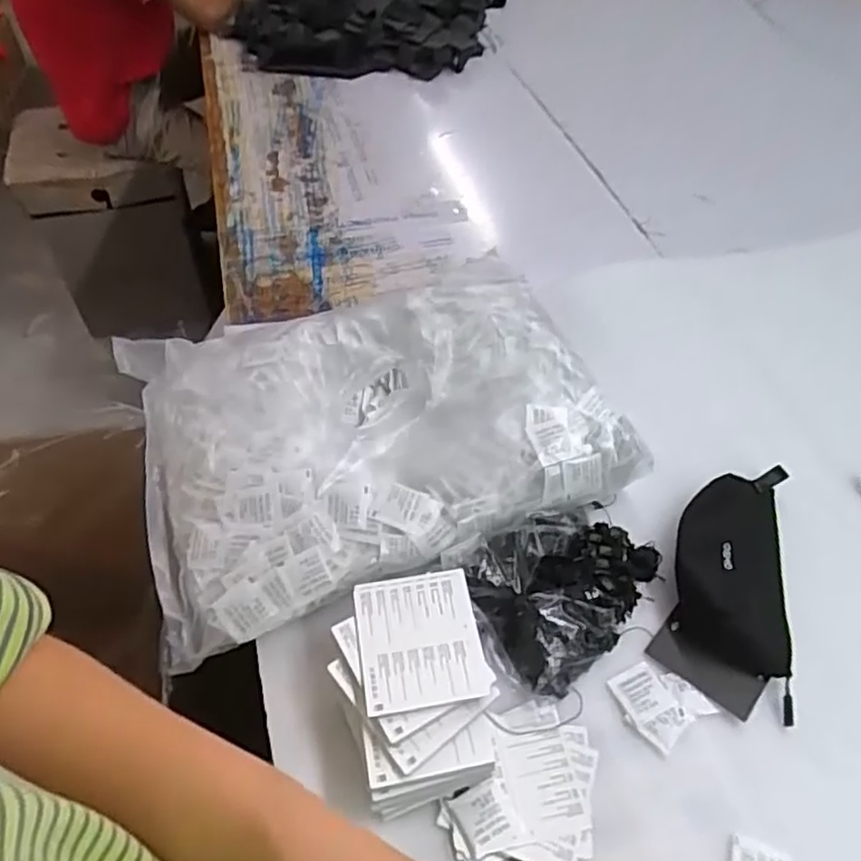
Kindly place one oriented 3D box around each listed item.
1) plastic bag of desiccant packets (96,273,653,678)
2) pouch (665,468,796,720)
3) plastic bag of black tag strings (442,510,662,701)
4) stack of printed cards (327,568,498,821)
[{"bbox_3d":[-0.060,-0.009,0.691,0.457,0.096,0.349,-17,52,-13],"label":"plastic bag of desiccant packets"},{"bbox_3d":[0.274,0.123,0.613,0.103,0.040,0.244,11,51,9],"label":"pouch"},{"bbox_3d":[0.120,0.133,0.584,0.171,0.055,0.140,-19,53,-15],"label":"plastic bag of black tag strings"},{"bbox_3d":[-0.012,0.197,0.523,0.113,0.057,0.158,-11,51,-9],"label":"stack of printed cards"}]

